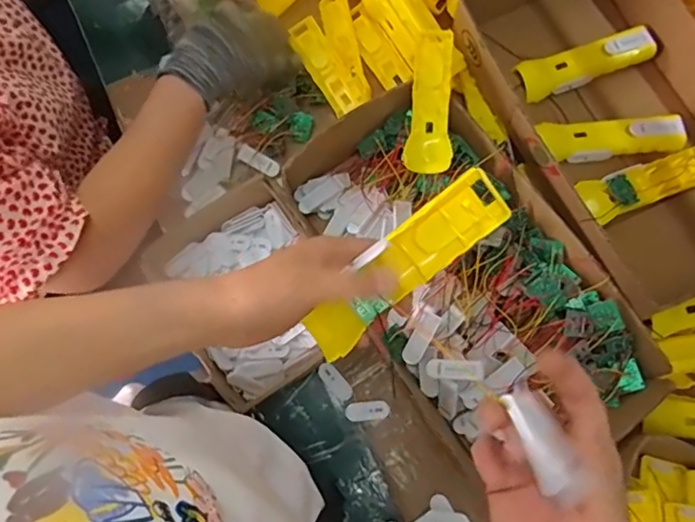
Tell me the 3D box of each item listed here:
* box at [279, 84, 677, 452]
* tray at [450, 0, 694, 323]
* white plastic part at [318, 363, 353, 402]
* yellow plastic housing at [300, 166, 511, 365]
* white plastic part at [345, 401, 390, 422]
[{"bbox_3d":[0.128,0.014,0.609,0.222,0.083,0.431,-34,79,-9],"label":"box"},{"bbox_3d":[0.310,-0.162,0.640,0.255,0.099,0.409,-24,78,-7],"label":"tray"},{"bbox_3d":[-0.014,0.142,0.643,0.049,0.004,0.021,44,79,9],"label":"white plastic part"},{"bbox_3d":[0.039,0.004,0.370,0.159,0.020,0.044,-42,101,5],"label":"yellow plastic housing"},{"bbox_3d":[0.023,0.175,0.635,0.049,0.004,0.021,-6,76,-3],"label":"white plastic part"}]

